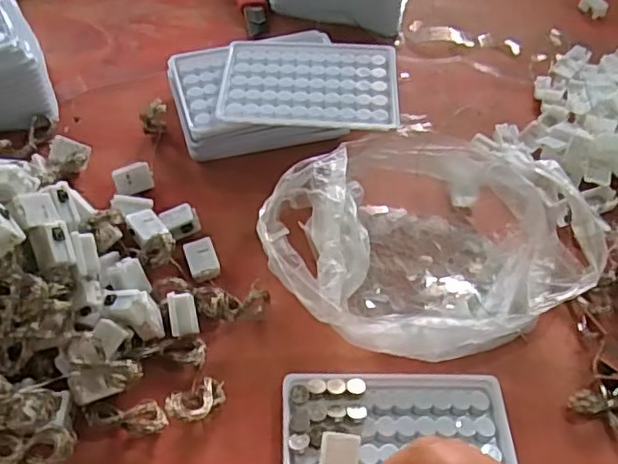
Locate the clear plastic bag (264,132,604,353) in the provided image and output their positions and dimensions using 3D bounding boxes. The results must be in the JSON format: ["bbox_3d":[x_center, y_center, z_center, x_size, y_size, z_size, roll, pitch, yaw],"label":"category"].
[{"bbox_3d":[0.084,-0.003,0.424,0.229,0.055,0.168,-12,54,-14],"label":"clear plastic bag"}]

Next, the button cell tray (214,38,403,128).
[{"bbox_3d":[0.001,-0.117,0.471,0.129,0.012,0.098,4,53,-2],"label":"button cell tray"}]

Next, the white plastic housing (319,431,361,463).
[{"bbox_3d":[0.013,0.107,0.289,0.020,0.008,0.026,11,74,-20],"label":"white plastic housing"}]

